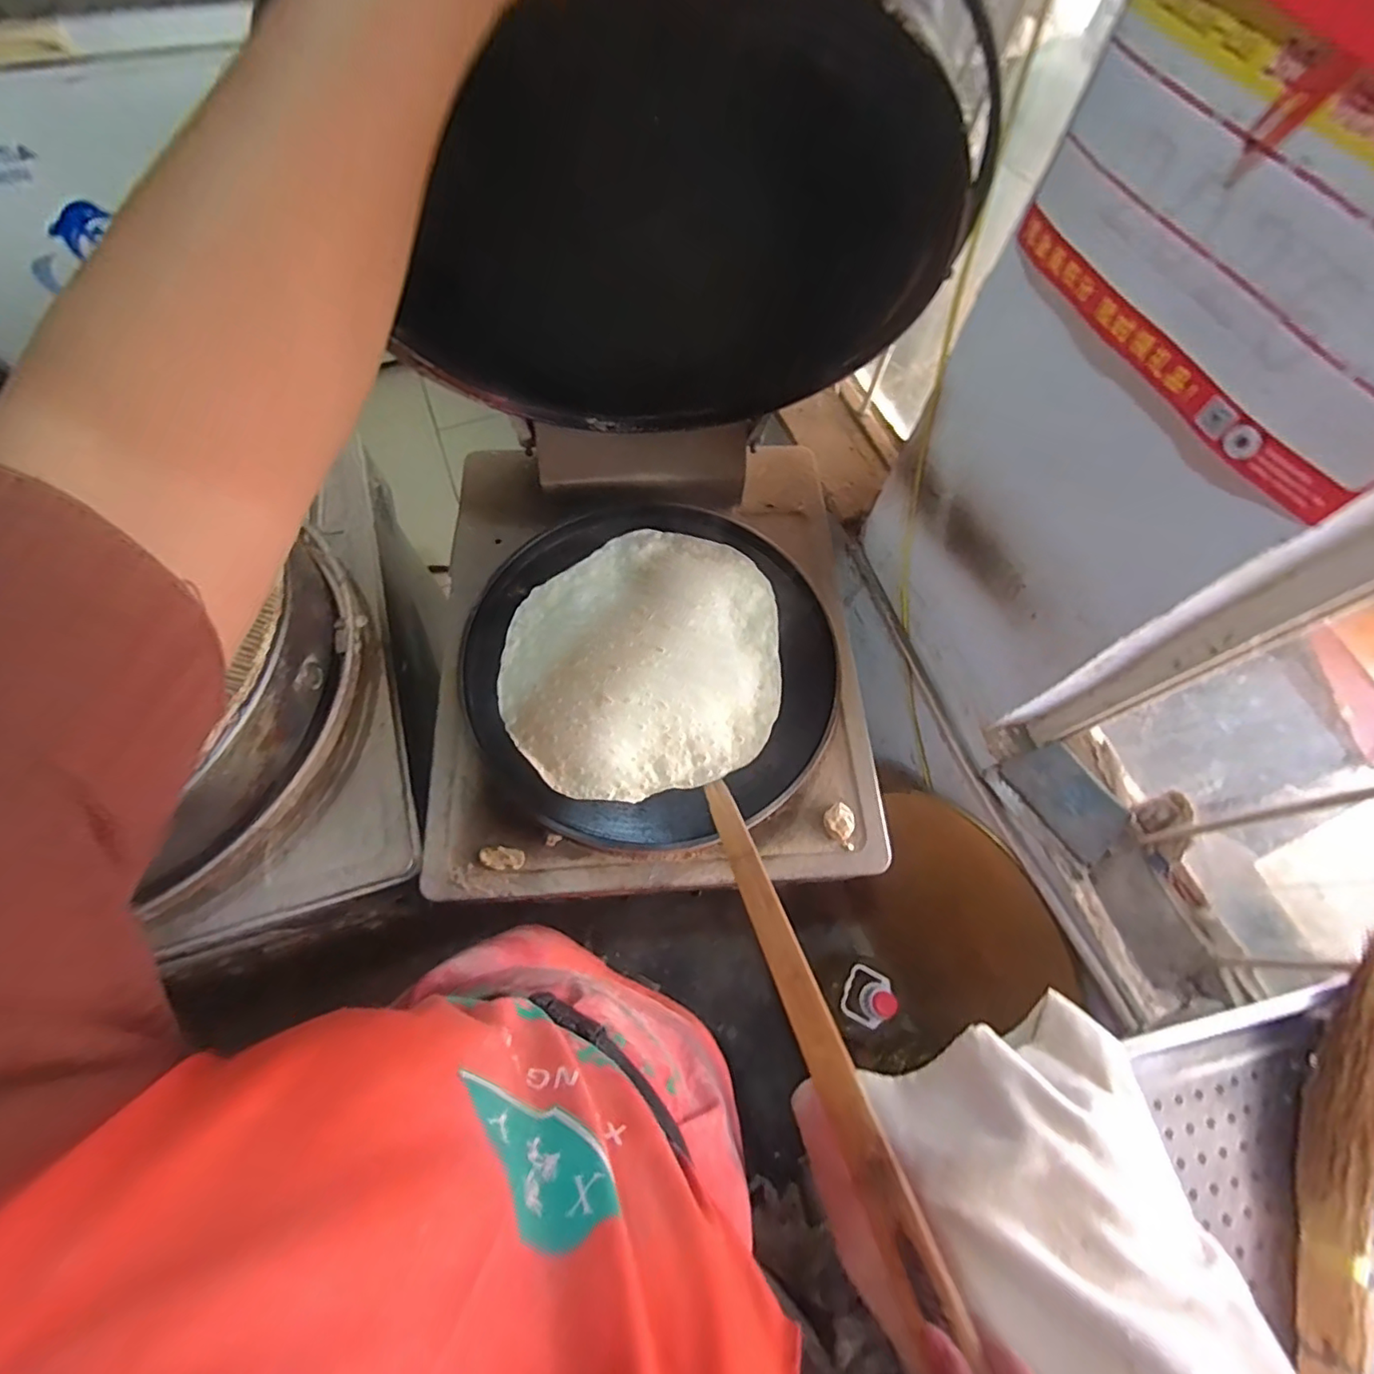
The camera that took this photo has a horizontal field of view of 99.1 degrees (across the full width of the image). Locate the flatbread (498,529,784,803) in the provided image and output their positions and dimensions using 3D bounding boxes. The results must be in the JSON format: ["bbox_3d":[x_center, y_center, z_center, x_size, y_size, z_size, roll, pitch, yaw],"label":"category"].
[{"bbox_3d":[-0.061,-0.053,0.828,0.379,0.040,0.403,1,67,-3],"label":"flatbread"}]

